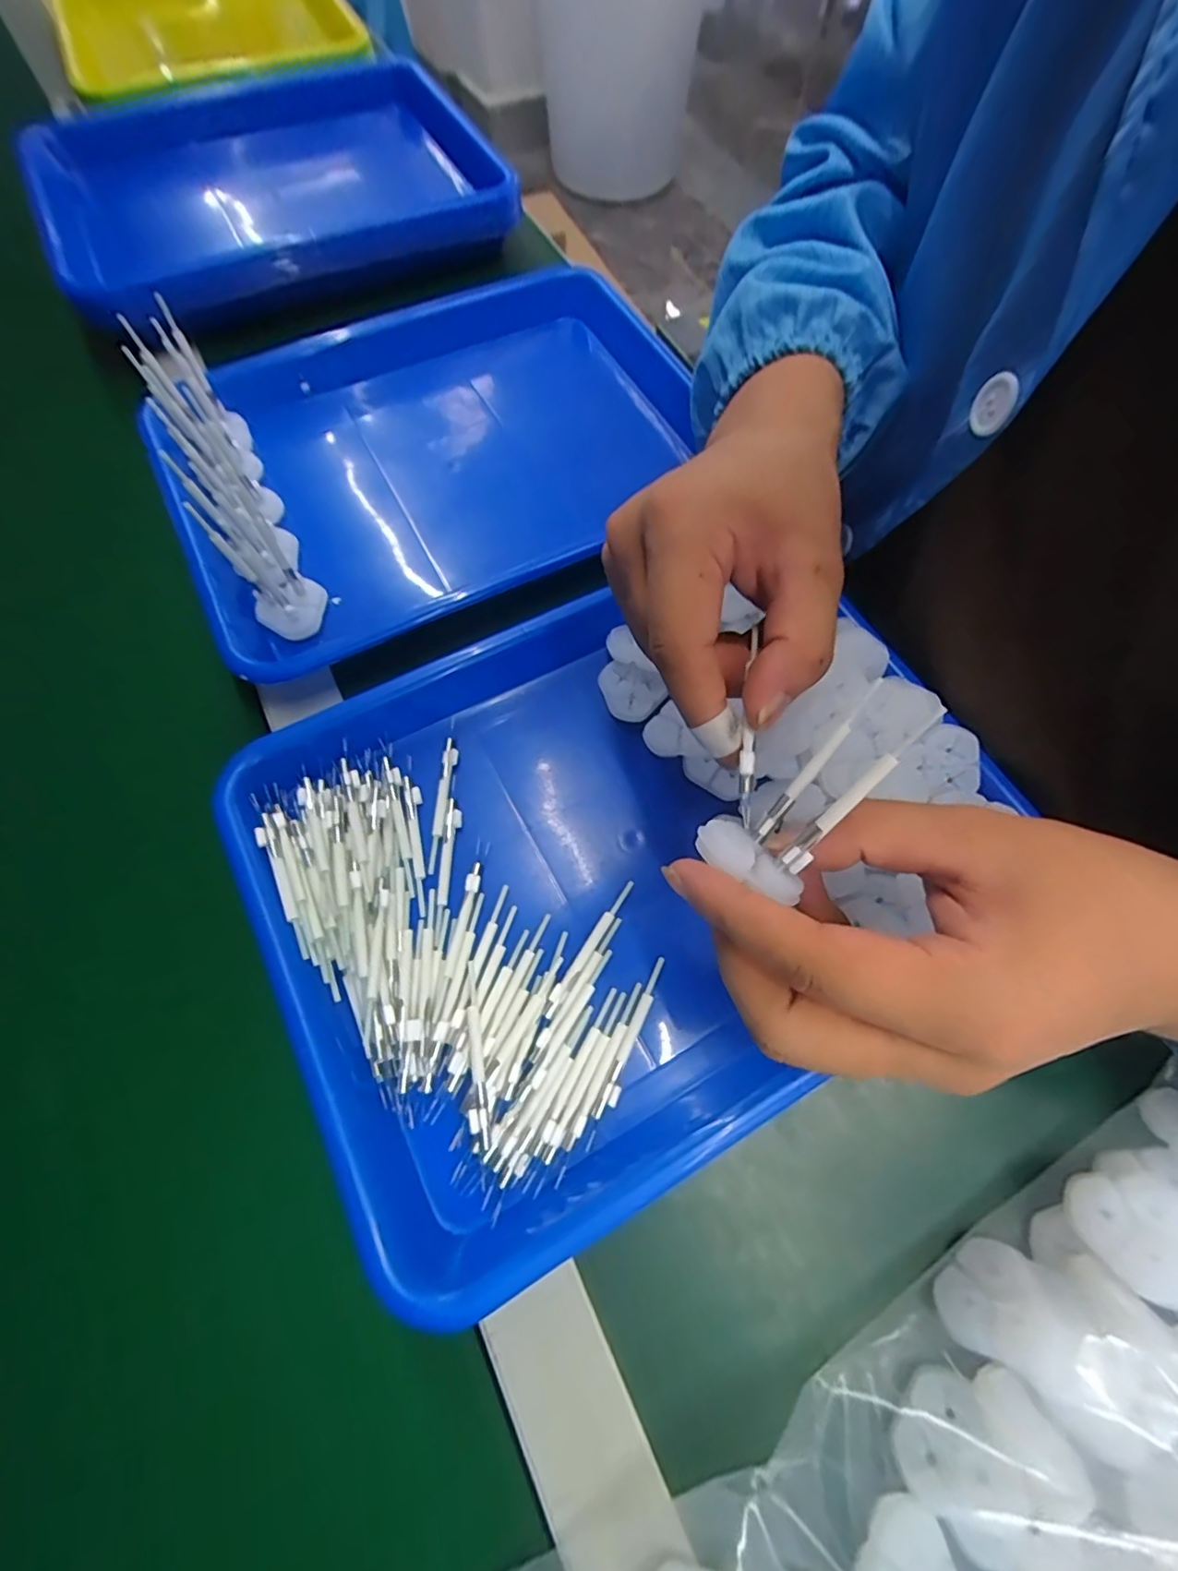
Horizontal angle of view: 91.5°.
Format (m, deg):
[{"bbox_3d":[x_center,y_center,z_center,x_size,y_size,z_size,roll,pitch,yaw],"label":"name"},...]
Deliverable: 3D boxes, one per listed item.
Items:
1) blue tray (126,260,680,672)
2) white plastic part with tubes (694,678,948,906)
[{"bbox_3d":[-0.079,-0.218,0.375,0.363,0.041,0.248,-27,71,-12],"label":"blue tray"},{"bbox_3d":[0.075,0.004,0.185,0.080,0.023,0.034,-41,72,7],"label":"white plastic part with tubes"}]

